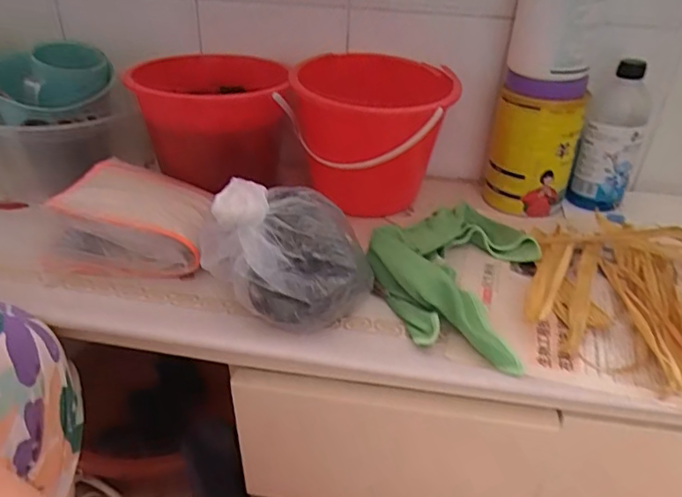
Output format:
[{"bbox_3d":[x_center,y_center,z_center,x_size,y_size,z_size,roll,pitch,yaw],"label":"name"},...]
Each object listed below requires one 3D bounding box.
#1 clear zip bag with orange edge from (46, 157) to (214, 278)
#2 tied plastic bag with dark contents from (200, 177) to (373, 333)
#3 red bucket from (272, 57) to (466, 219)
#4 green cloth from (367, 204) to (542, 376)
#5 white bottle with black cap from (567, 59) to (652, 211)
[{"bbox_3d":[-0.206,-0.030,0.538,0.151,0.065,0.132,4,33,3],"label":"clear zip bag with orange edge"},{"bbox_3d":[-0.056,0.001,0.468,0.155,0.094,0.096,15,35,20],"label":"tied plastic bag with dark contents"},{"bbox_3d":[0.028,-0.126,0.614,0.179,0.159,0.179,2,33,-1],"label":"red bucket"},{"bbox_3d":[0.107,0.013,0.510,0.157,0.044,0.213,14,35,18],"label":"green cloth"},{"bbox_3d":[0.328,-0.128,0.634,0.063,0.183,0.061,18,36,23],"label":"white bottle with black cap"}]

